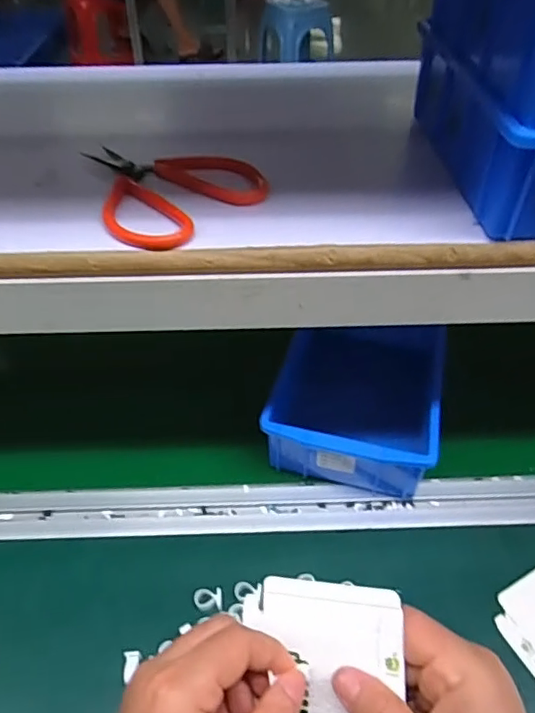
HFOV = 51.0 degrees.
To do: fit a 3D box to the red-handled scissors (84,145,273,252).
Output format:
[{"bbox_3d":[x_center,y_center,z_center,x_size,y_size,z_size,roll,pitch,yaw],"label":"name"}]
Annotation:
[{"bbox_3d":[-0.053,-0.103,0.341,0.097,0.013,0.104,-15,46,-15],"label":"red-handled scissors"}]

